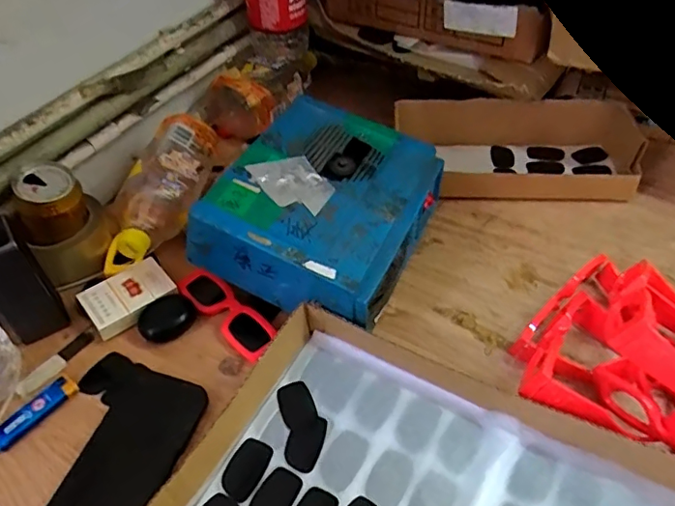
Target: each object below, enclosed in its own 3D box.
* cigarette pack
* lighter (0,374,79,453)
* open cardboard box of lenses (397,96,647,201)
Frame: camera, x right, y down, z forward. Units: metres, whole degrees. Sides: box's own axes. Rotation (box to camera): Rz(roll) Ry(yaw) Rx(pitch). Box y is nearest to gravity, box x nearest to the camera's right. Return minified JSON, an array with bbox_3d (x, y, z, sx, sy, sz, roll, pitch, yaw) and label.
[{"bbox_3d":[-0.224,0.046,0.582,0.088,0.022,0.061,-32,53,-24],"label":"cigarette pack"},{"bbox_3d":[-0.283,0.148,0.506,0.022,0.015,0.080,31,56,28],"label":"lighter"},{"bbox_3d":[0.234,-0.133,0.712,0.307,0.069,0.136,1,47,4],"label":"open cardboard box of lenses"}]

